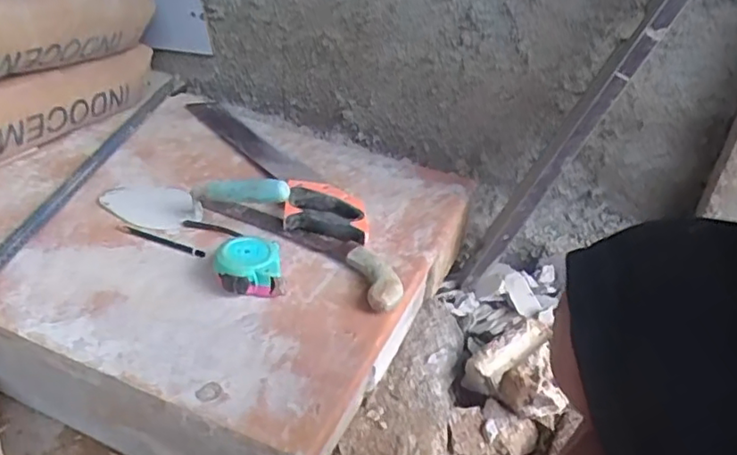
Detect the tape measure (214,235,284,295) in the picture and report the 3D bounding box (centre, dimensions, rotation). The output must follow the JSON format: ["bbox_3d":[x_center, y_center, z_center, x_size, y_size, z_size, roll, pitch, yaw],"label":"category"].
[{"bbox_3d":[-0.139,0.041,0.726,0.073,0.035,0.077,6,34,0],"label":"tape measure"}]

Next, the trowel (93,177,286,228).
[{"bbox_3d":[-0.226,-0.037,0.809,0.276,0.057,0.096,-5,29,23],"label":"trowel"}]

